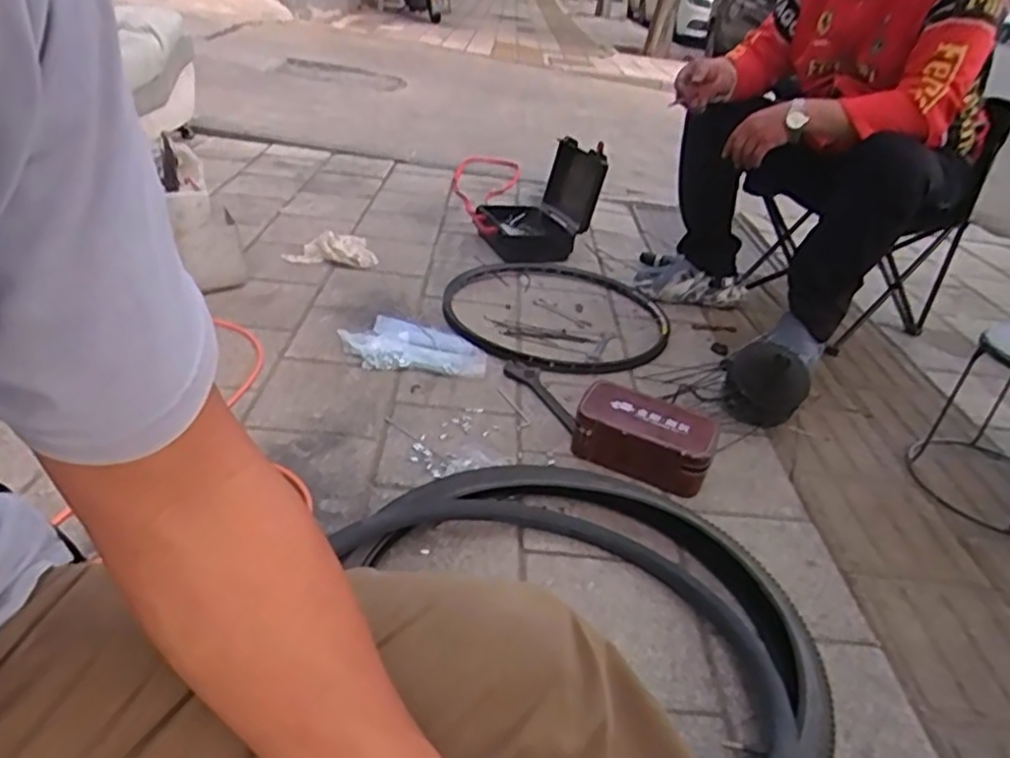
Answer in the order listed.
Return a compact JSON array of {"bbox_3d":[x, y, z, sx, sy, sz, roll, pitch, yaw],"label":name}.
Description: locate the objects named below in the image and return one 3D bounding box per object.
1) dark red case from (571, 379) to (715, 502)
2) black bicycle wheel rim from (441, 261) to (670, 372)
[{"bbox_3d":[0.240,0.108,1.235,0.240,0.104,0.108,22,36,25],"label":"dark red case"},{"bbox_3d":[0.114,-0.179,1.759,0.553,0.033,0.611,-3,32,-17],"label":"black bicycle wheel rim"}]

